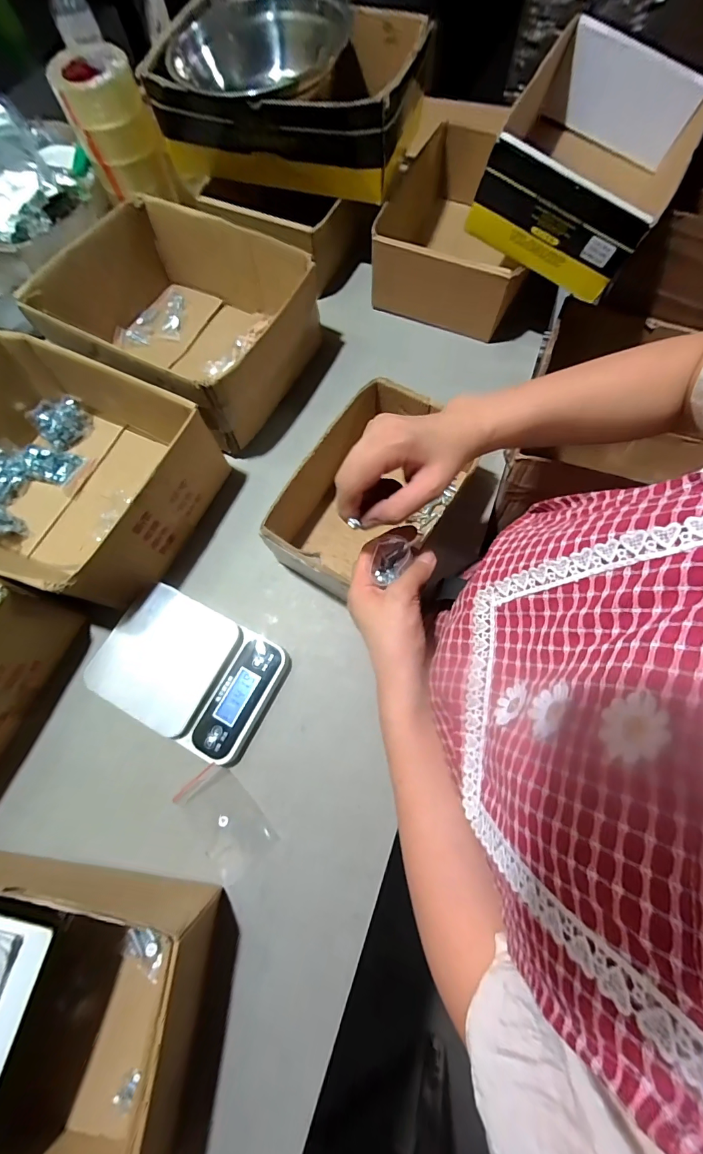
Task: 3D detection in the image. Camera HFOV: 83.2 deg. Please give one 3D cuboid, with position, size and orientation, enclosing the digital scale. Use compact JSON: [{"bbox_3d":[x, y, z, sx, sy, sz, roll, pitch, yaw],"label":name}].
[{"bbox_3d":[-0.188,0.107,0.464,0.198,0.039,0.140,27,75,11],"label":"digital scale"}]

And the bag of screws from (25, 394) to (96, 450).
[{"bbox_3d":[-0.422,-0.225,0.578,0.076,0.061,0.015,-41,30,-14],"label":"bag of screws"}]

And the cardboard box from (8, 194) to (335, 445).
[{"bbox_3d":[-0.246,-0.377,0.588,0.336,0.130,0.273,27,75,10],"label":"cardboard box"}]

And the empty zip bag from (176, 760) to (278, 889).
[{"bbox_3d":[-0.138,0.263,0.433,0.067,0.004,0.107,-40,75,-10],"label":"empty zip bag"}]

